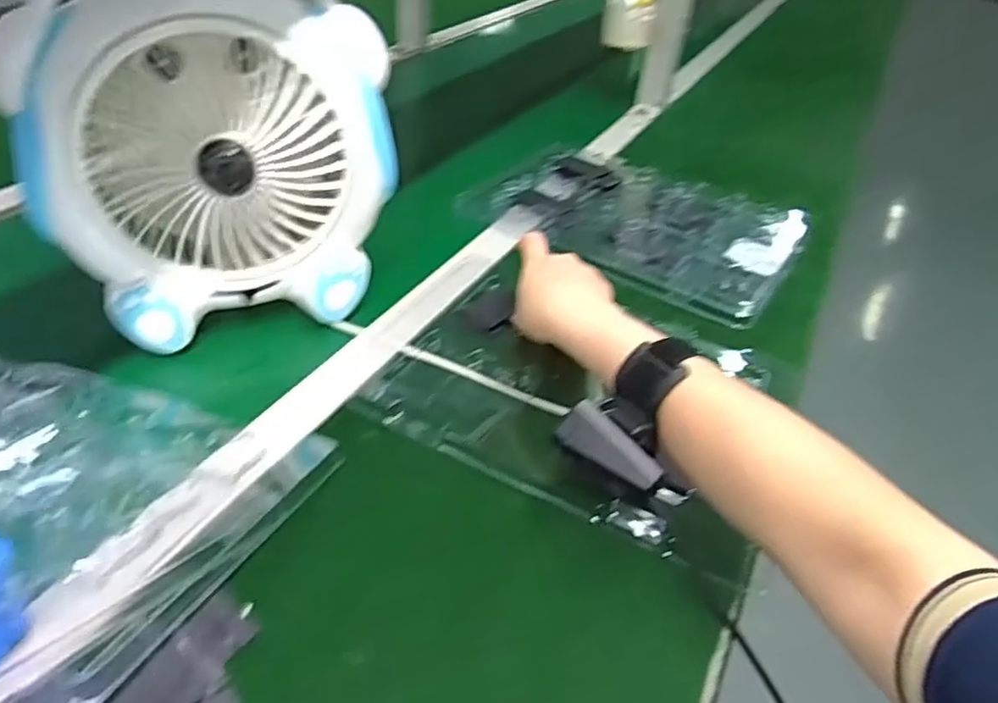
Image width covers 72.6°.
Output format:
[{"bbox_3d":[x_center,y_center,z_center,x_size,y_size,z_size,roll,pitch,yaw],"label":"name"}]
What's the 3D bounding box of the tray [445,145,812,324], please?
[{"bbox_3d":[0.169,-0.159,0.797,0.339,0.032,0.270,26,42,24],"label":"tray"}]

